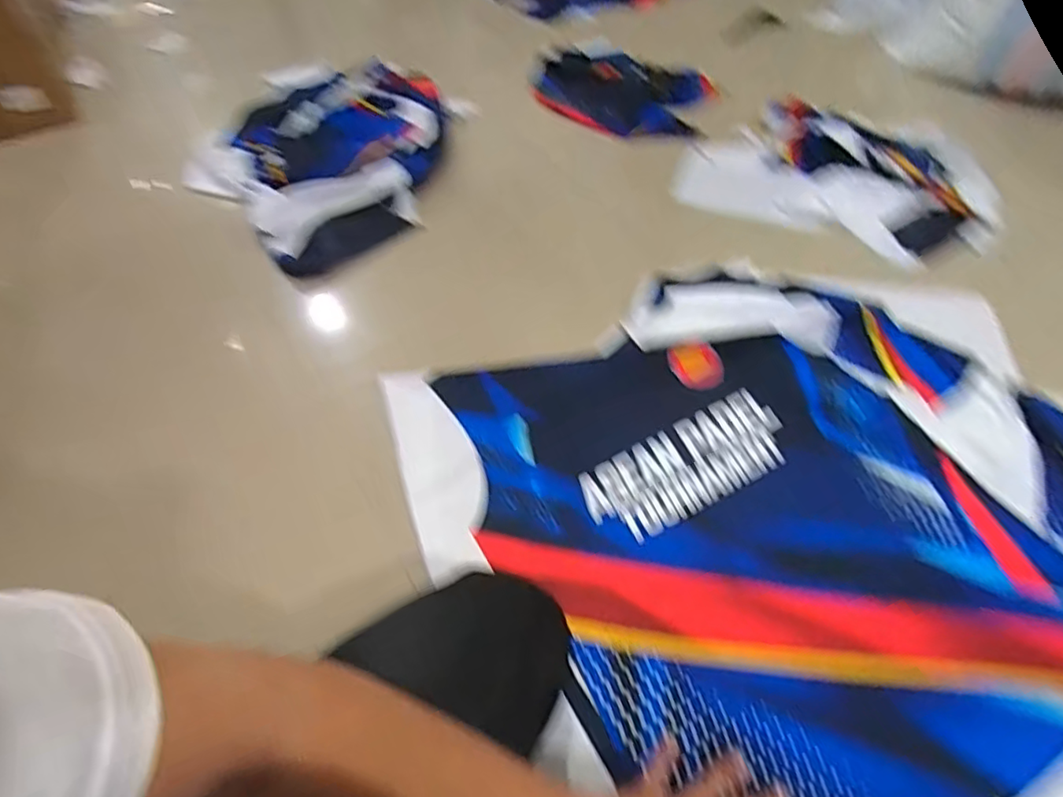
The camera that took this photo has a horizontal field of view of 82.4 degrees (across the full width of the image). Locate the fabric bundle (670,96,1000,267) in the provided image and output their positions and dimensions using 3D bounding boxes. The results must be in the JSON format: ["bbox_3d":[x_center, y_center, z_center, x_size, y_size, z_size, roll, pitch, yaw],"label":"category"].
[{"bbox_3d":[0.579,-0.427,1.153,0.550,0.133,0.266,30,59,25],"label":"fabric bundle"}]

